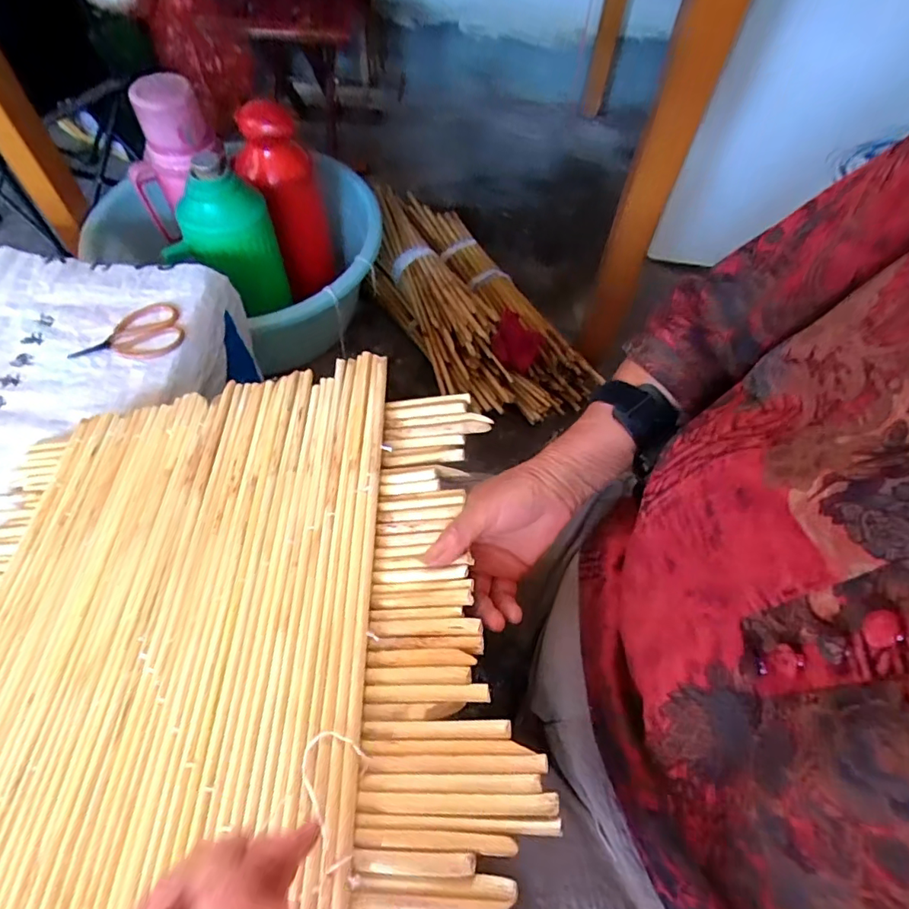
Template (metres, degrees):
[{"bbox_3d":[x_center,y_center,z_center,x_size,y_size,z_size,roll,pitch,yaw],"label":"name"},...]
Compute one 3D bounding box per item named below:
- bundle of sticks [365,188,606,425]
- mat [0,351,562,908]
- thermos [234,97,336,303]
[{"bbox_3d":[0.004,-0.306,0.995,0.246,0.104,0.581,-24,64,-16],"label":"bundle of sticks"},{"bbox_3d":[-0.185,0.139,0.352,0.439,0.019,0.472,-10,55,6],"label":"mat"},{"bbox_3d":[-0.293,-0.437,0.915,0.116,0.320,0.106,-11,61,-10],"label":"thermos"}]

